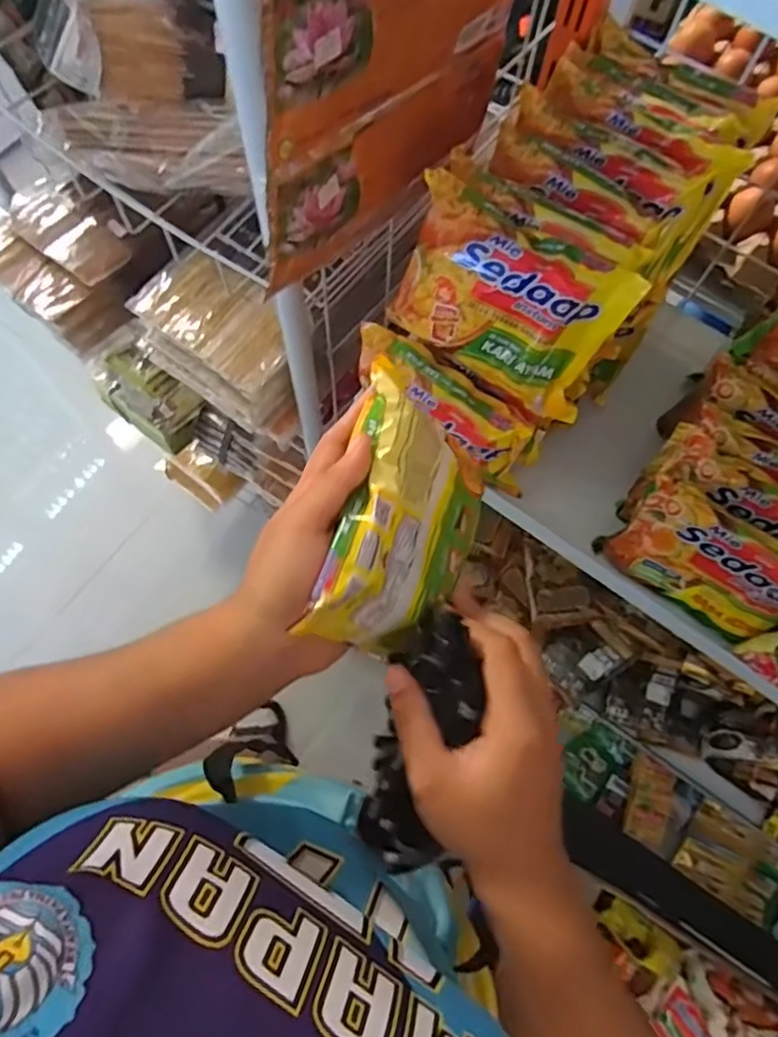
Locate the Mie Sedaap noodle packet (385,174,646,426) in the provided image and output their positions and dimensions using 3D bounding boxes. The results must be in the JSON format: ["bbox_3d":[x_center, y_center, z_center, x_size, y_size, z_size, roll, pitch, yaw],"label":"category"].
[{"bbox_3d":[0.077,-0.145,0.436,0.151,0.103,0.024,31,37,6],"label":"Mie Sedaap noodle packet"}]

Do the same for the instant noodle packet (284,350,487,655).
[{"bbox_3d":[0.007,0.004,0.347,0.032,0.094,0.136,0,63,43],"label":"instant noodle packet"}]

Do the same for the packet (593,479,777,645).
[{"bbox_3d":[0.240,0.032,0.483,0.133,0.098,0.030,36,53,11],"label":"packet"}]

